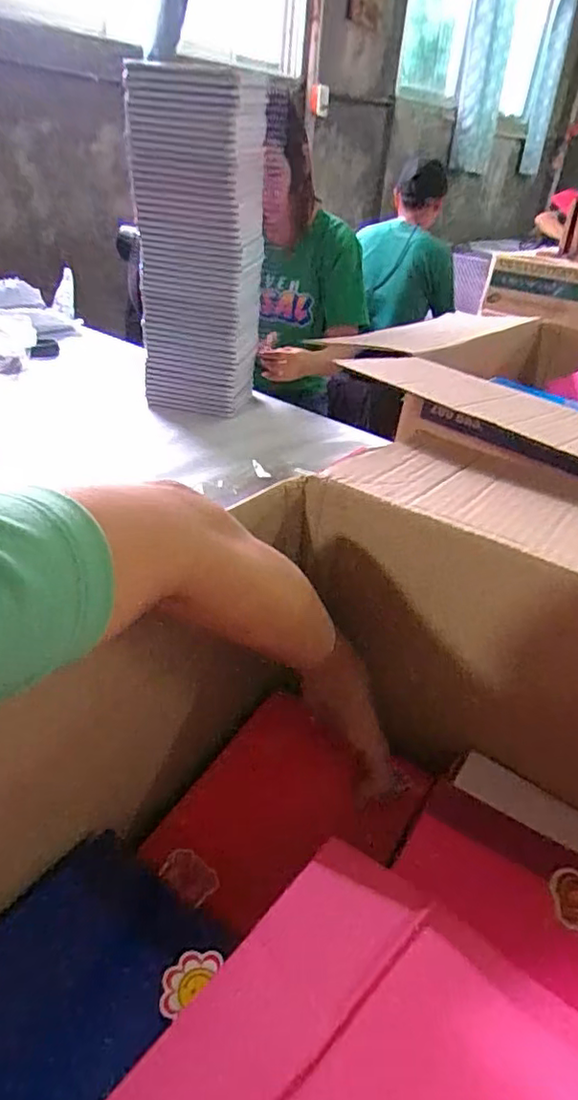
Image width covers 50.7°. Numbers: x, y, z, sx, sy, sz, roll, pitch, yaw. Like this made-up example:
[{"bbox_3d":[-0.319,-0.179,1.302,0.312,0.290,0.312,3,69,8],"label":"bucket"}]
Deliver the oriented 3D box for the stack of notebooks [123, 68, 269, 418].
[{"bbox_3d":[-0.165,-0.515,1.121,0.231,0.553,0.173,-1,34,-10],"label":"stack of notebooks"}]

